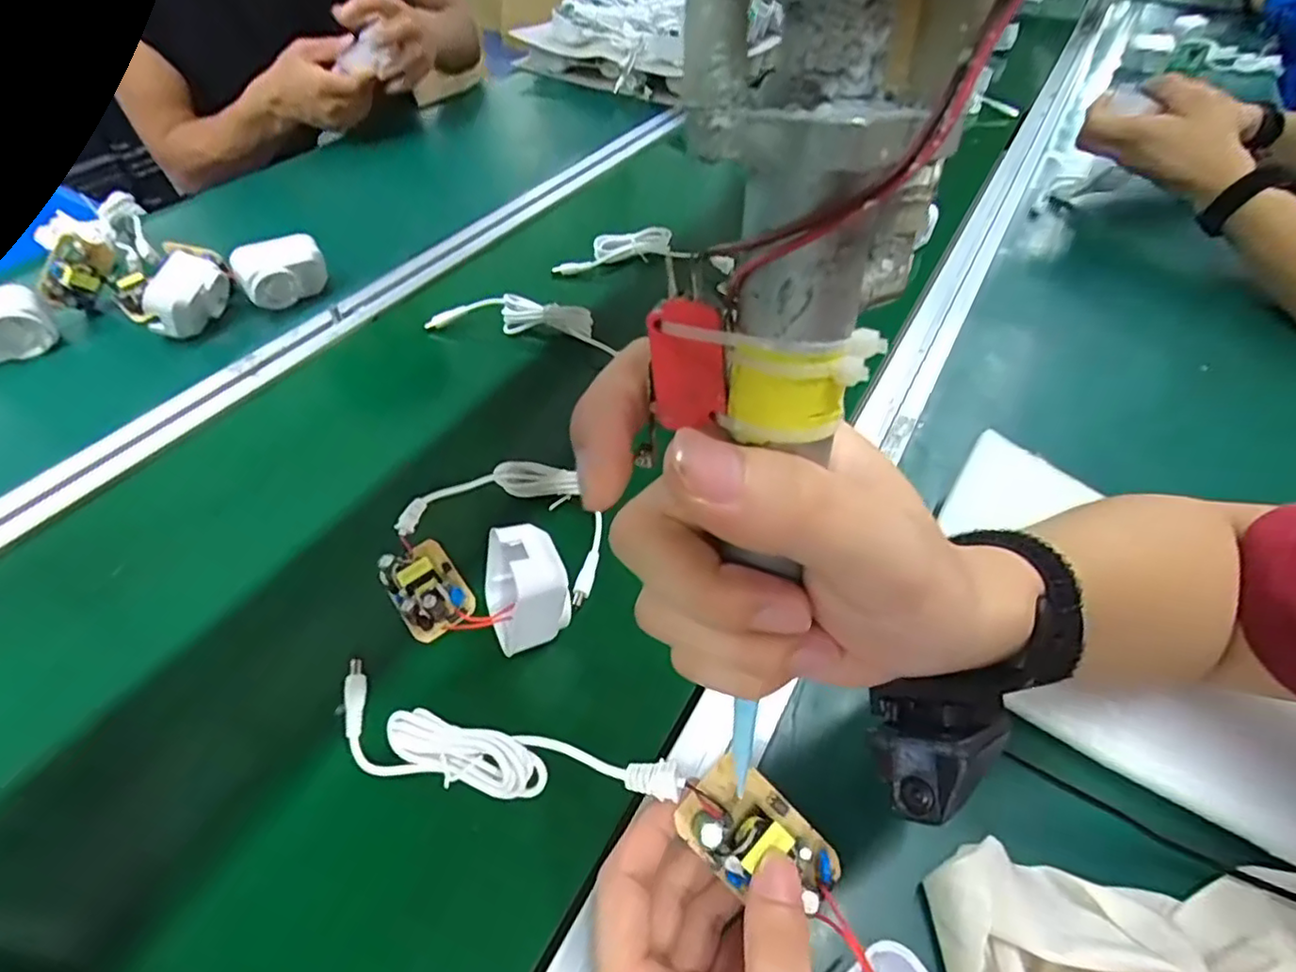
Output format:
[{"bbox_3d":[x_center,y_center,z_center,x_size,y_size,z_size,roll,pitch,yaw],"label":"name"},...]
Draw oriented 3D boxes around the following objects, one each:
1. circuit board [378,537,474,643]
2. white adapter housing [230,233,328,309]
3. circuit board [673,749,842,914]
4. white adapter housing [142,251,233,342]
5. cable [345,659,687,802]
[{"bbox_3d":[-0.126,0.057,0.357,0.037,0.017,0.060,-28,55,-23],"label":"circuit board"},{"bbox_3d":[-0.319,-0.186,0.548,0.069,0.048,0.030,-31,56,-25],"label":"white adapter housing"},{"bbox_3d":[0.042,0.131,0.236,0.057,0.023,0.038,35,57,26],"label":"circuit board"},{"bbox_3d":[-0.386,-0.161,0.529,0.034,0.046,0.074,1,49,0],"label":"white adapter housing"},{"bbox_3d":[-0.071,0.116,0.282,0.185,0.024,0.039,0,46,25],"label":"cable"}]

